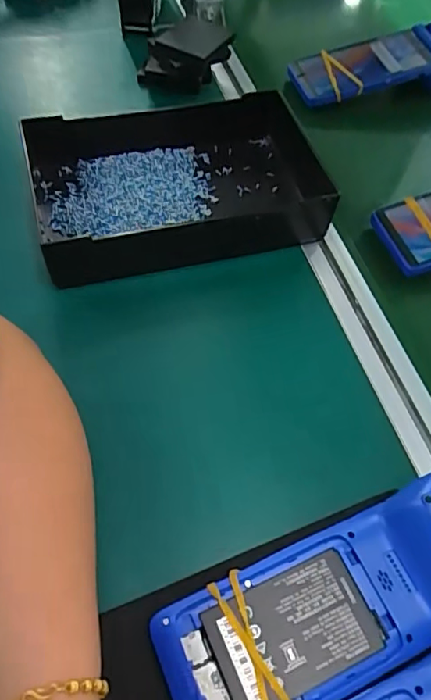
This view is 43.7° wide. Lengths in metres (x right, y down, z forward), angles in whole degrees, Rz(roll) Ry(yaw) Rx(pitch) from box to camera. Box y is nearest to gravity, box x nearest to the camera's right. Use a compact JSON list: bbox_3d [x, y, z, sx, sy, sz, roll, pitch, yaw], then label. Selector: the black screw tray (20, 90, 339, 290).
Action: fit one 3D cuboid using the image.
[{"bbox_3d":[-0.031,-0.155,0.502,0.265,0.052,0.165,-11,59,-11],"label":"black screw tray"}]

